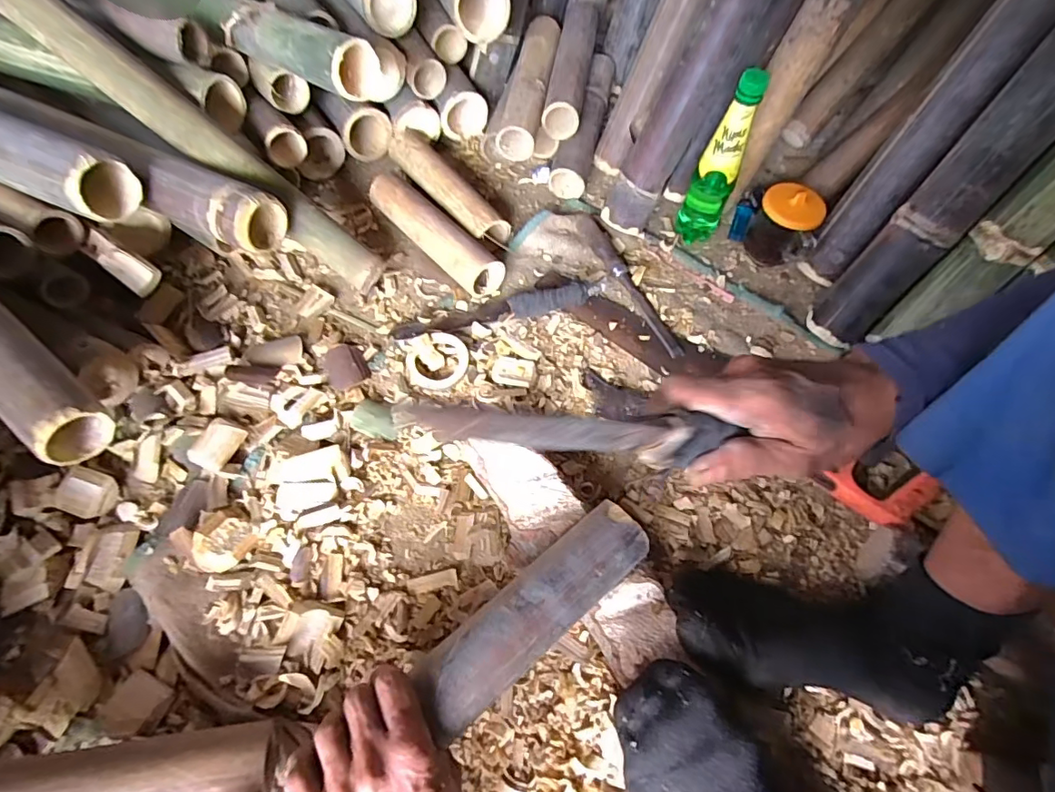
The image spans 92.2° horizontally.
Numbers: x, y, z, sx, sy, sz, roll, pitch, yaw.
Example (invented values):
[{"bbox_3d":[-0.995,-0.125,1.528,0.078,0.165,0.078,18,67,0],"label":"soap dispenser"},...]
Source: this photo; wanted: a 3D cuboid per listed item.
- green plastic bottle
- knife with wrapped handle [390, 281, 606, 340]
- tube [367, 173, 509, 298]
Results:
[{"bbox_3d":[0.246,-0.294,0.647,0.054,0.229,0.049,24,63,10],"label":"green plastic bottle"},{"bbox_3d":[-0.034,-0.111,0.642,0.268,0.029,0.034,-12,63,-10],"label":"knife with wrapped handle"},{"bbox_3d":[-0.124,-0.219,0.684,0.052,0.052,0.230,-38,70,-21],"label":"tube"}]

